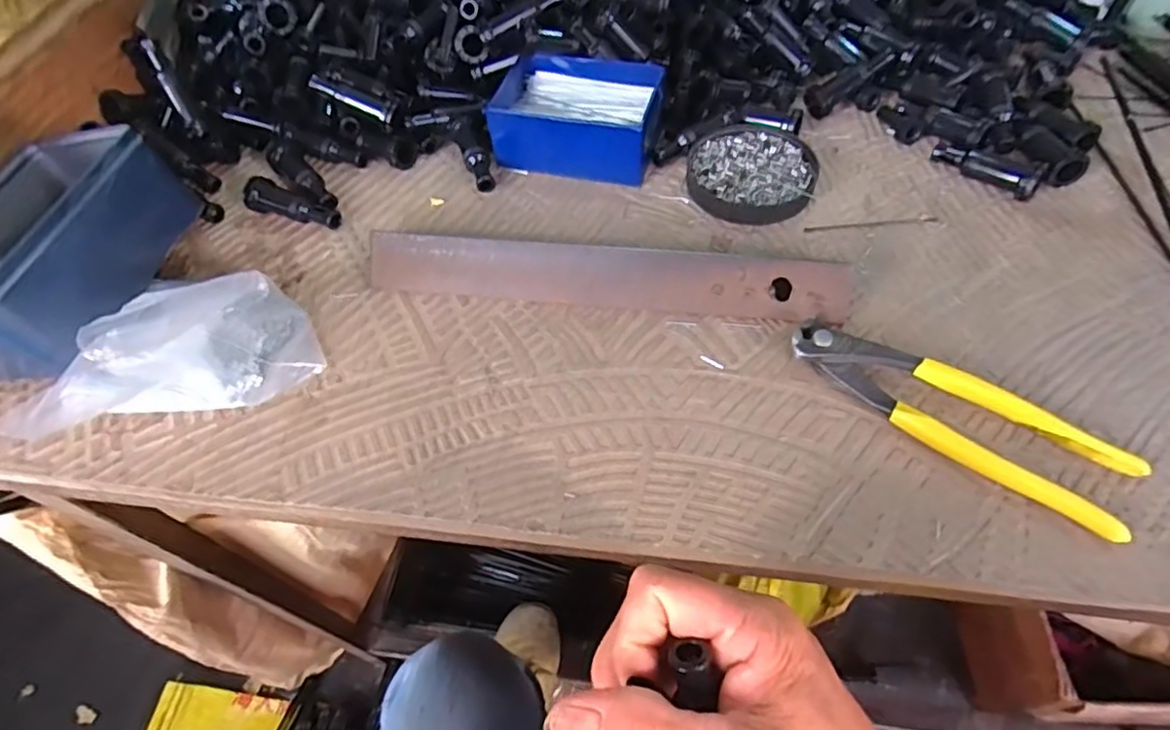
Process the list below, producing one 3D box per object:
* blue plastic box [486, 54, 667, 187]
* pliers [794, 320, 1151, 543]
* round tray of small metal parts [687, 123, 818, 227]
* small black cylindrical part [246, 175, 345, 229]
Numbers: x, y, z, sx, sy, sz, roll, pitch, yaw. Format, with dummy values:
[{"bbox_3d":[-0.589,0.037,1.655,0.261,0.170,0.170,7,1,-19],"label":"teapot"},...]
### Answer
[{"bbox_3d":[-0.002,-0.179,0.457,0.117,0.047,0.079,11,56,12],"label":"blue plastic box"},{"bbox_3d":[0.185,0.022,0.320,0.163,0.016,0.045,30,62,23],"label":"pliers"},{"bbox_3d":[0.115,-0.133,0.438,0.084,0.017,0.082,-2,54,3],"label":"round tray of small metal parts"},{"bbox_3d":[-0.201,-0.113,0.439,0.064,0.023,0.021,11,56,12],"label":"small black cylindrical part"}]

